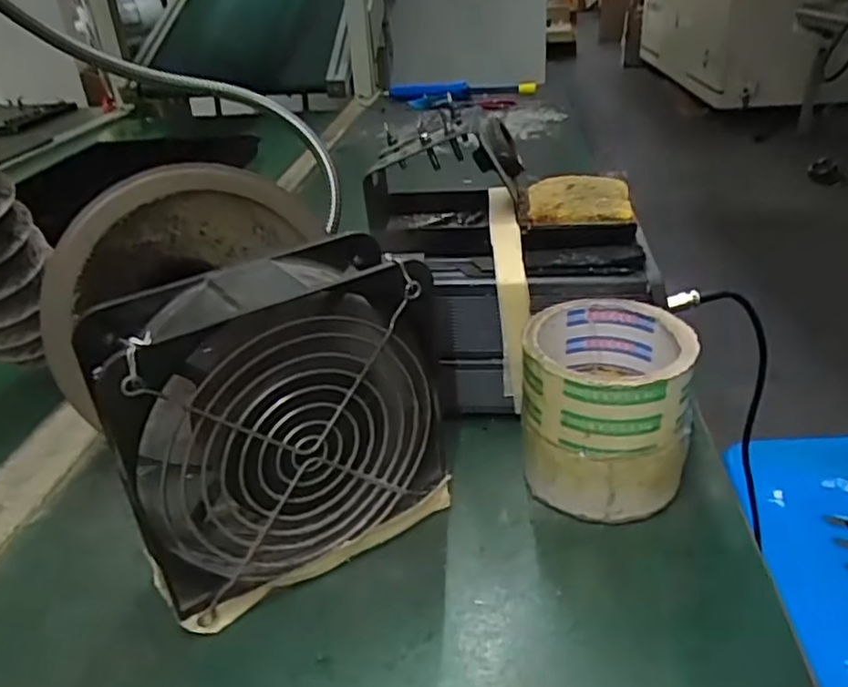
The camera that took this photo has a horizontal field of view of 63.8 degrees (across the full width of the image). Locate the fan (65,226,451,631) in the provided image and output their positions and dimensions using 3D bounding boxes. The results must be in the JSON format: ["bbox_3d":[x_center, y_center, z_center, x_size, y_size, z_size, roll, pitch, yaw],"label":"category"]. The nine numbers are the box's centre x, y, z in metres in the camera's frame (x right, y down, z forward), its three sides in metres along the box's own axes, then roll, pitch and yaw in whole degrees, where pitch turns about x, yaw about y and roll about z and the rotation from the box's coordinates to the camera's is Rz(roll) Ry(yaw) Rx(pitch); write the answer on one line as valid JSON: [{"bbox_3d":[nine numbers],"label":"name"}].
[{"bbox_3d":[-0.065,0.040,0.330,0.145,0.151,0.055,-21,34,-27],"label":"fan"}]

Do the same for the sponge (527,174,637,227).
[{"bbox_3d":[0.097,-0.091,0.426,0.061,0.014,0.057,1,30,9],"label":"sponge"}]

